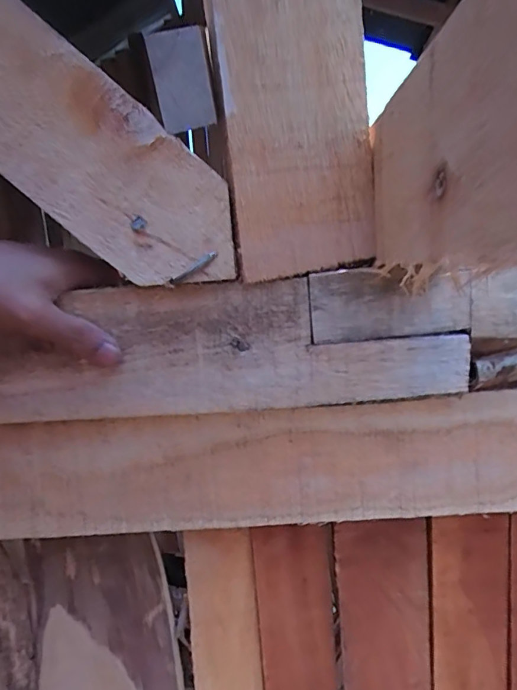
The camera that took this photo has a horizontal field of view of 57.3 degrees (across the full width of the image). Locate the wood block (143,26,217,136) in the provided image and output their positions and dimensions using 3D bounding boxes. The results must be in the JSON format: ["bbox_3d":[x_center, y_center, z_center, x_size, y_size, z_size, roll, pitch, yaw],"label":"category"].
[{"bbox_3d":[-0.043,-0.149,0.270,0.035,0.050,0.018,-6,10,-3],"label":"wood block"}]

